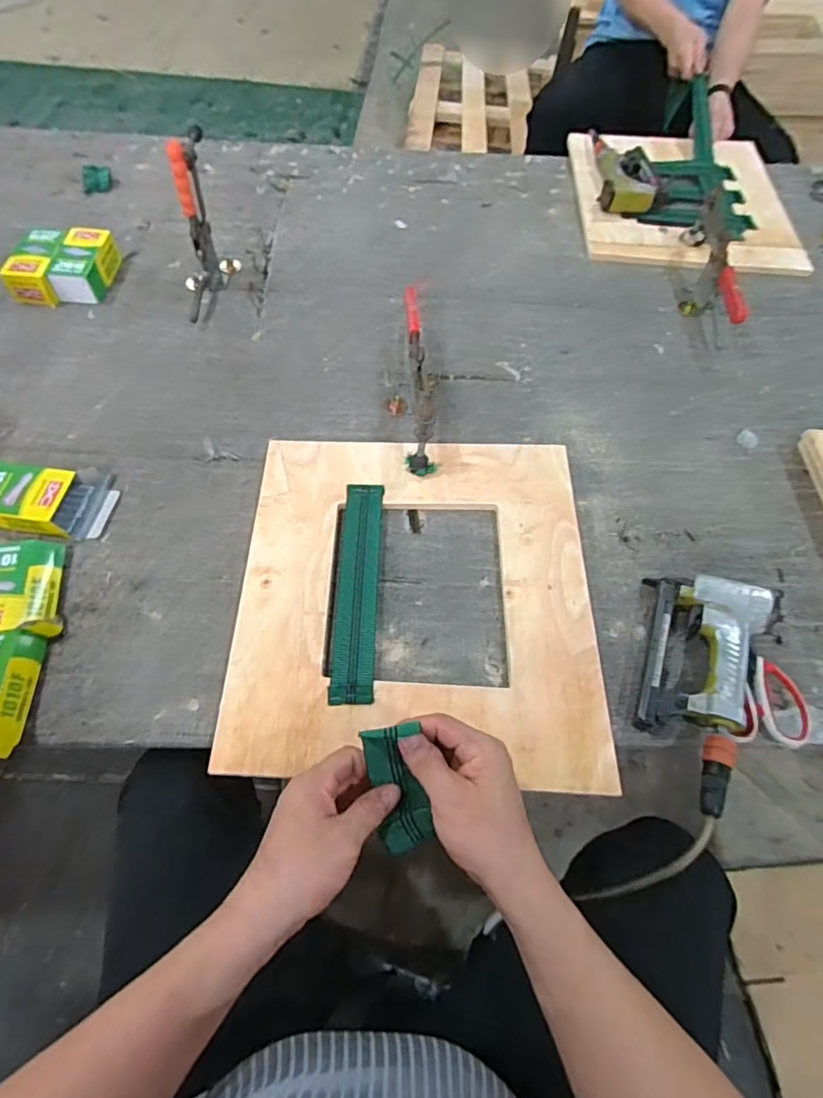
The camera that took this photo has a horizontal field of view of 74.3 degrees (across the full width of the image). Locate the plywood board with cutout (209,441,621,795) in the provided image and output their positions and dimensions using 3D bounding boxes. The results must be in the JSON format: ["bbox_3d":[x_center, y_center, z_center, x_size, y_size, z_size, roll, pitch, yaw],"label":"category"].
[{"bbox_3d":[0.007,0.045,0.640,0.401,0.016,0.422,2,60,-2],"label":"plywood board with cutout"}]

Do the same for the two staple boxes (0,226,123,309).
[{"bbox_3d":[-0.561,-0.456,0.876,0.138,0.056,0.136,2,60,-2],"label":"two staple boxes"}]

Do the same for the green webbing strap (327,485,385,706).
[{"bbox_3d":[-0.062,0.041,0.635,0.047,0.005,0.276,2,60,-2],"label":"green webbing strap"}]

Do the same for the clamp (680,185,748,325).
[{"bbox_3d":[0.495,-0.470,0.901,0.045,0.111,0.301,8,60,2],"label":"clamp"}]

